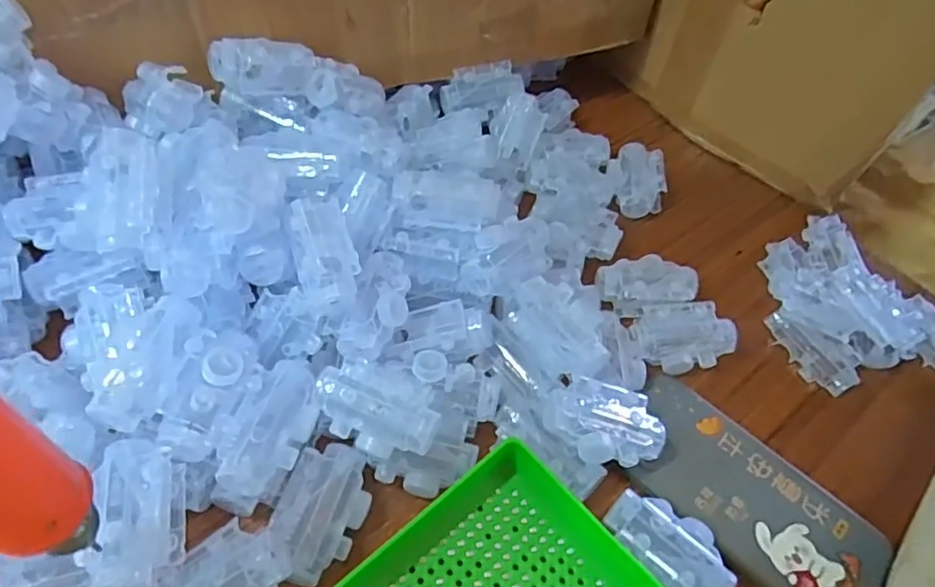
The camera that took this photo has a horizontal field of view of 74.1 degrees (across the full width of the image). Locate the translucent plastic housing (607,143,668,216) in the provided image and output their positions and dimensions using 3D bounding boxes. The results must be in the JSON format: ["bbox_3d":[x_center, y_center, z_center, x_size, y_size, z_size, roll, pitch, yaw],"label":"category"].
[{"bbox_3d":[0.144,-0.097,0.532,0.043,0.034,0.065,7,53,-2],"label":"translucent plastic housing"}]

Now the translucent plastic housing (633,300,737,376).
[{"bbox_3d":[0.150,0.029,0.433,0.069,0.019,0.045,-8,55,-13],"label":"translucent plastic housing"}]

